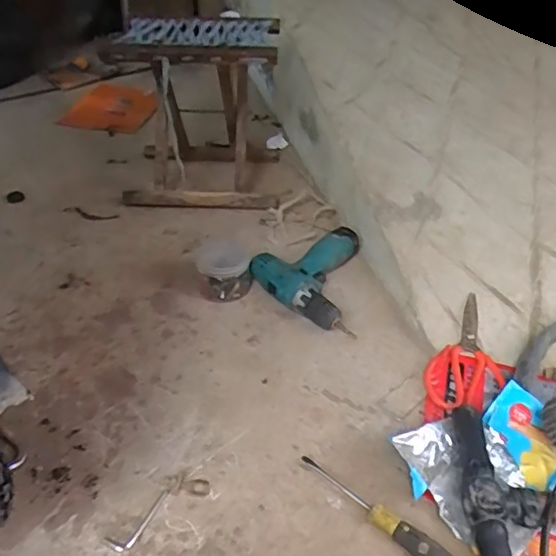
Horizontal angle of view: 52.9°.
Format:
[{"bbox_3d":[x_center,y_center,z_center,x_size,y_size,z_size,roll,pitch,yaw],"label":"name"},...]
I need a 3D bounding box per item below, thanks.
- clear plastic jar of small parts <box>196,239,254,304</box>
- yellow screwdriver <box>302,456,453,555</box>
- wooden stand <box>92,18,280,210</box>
[{"bbox_3d":[-0.087,-0.022,0.893,0.084,0.073,0.101,-6,37,-9],"label":"clear plastic jar of small parts"},{"bbox_3d":[0.103,0.251,0.601,0.196,0.025,0.028,28,44,32],"label":"yellow screwdriver"},{"bbox_3d":[-0.153,-0.342,1.145,0.309,0.294,0.310,3,36,4],"label":"wooden stand"}]

